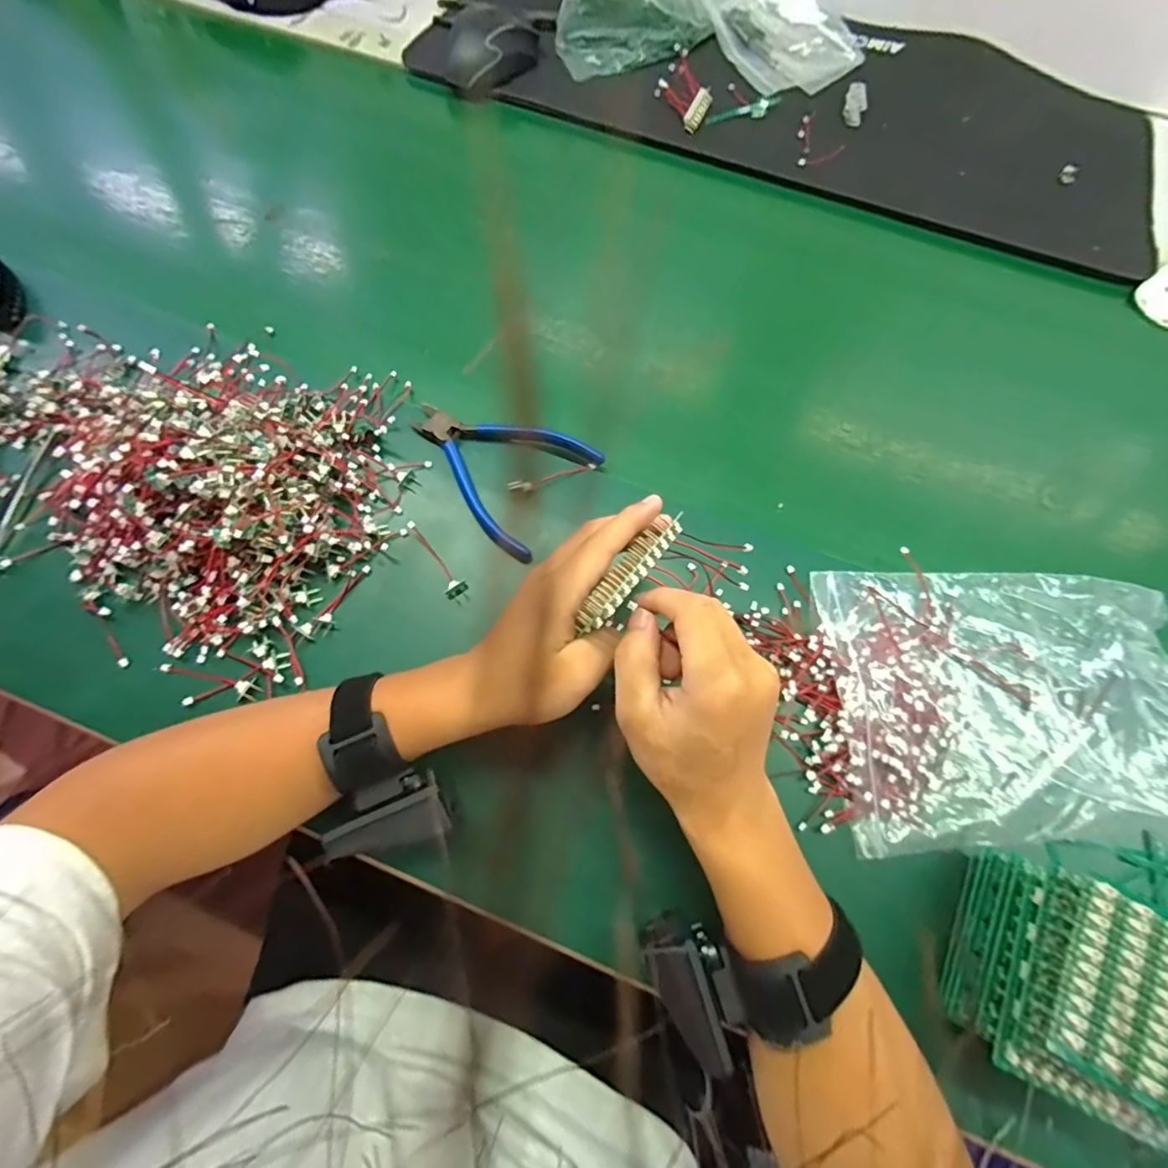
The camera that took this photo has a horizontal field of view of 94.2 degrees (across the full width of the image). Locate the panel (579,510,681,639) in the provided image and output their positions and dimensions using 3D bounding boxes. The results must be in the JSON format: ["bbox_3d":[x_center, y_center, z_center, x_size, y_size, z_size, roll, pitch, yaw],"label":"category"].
[{"bbox_3d":[0.026,-0.007,0.292,0.016,0.026,0.080,38,74,11],"label":"panel"}]

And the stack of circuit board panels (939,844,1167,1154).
[{"bbox_3d":[0.253,0.206,0.272,0.095,0.064,0.094,26,70,7],"label":"stack of circuit board panels"}]

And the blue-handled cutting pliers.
[{"bbox_3d":[-0.068,-0.088,0.398,0.131,0.020,0.093,29,71,8],"label":"blue-handled cutting pliers"}]

